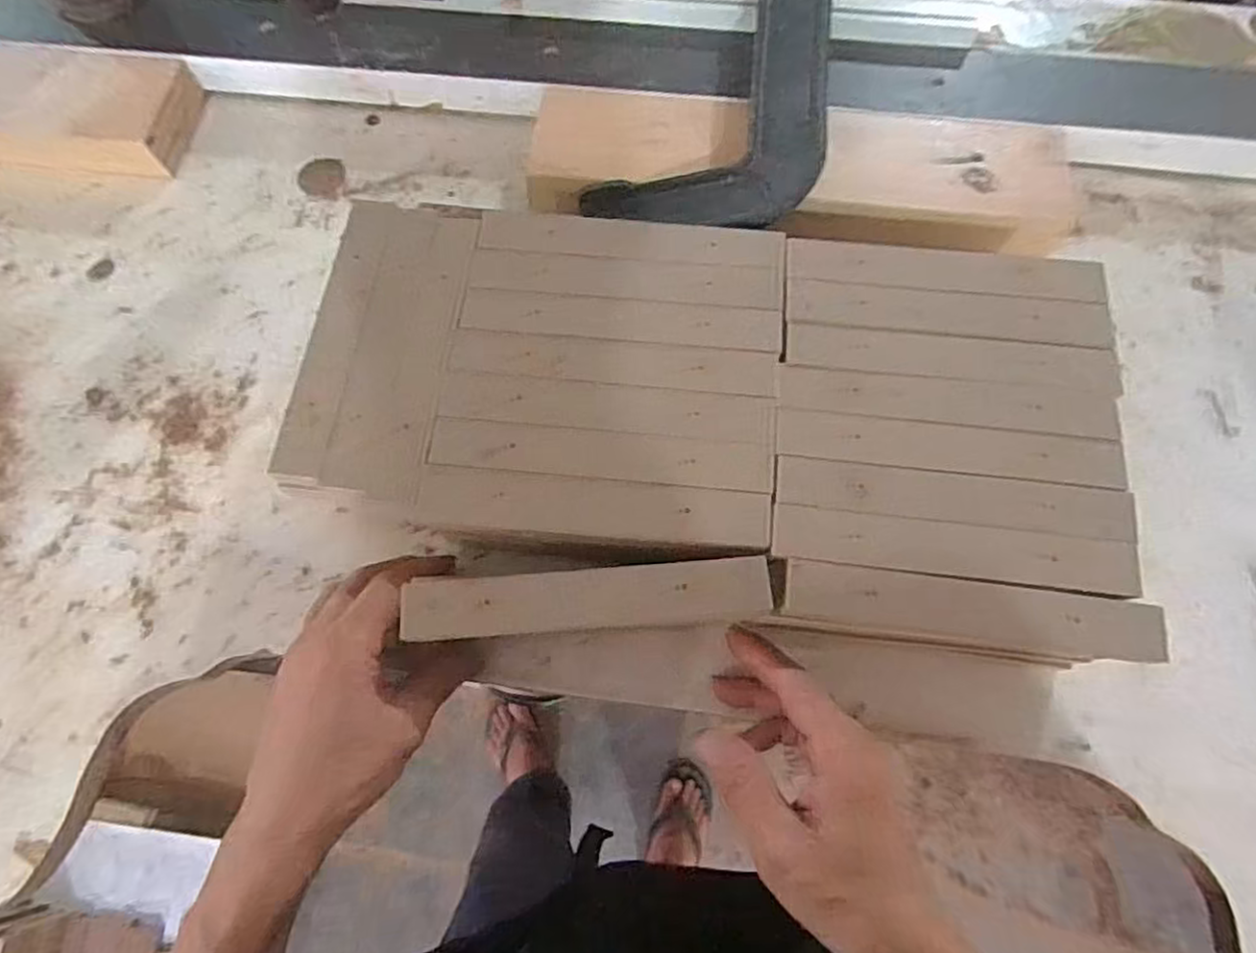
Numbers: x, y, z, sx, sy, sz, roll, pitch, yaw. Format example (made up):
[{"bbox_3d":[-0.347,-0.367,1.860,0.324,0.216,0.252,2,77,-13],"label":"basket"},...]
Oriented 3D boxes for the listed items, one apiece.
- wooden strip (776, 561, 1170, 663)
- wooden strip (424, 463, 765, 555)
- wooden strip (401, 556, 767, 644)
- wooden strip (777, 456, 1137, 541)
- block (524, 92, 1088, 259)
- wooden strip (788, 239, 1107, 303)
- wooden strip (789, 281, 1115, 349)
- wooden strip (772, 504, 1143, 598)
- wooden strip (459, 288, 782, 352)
[{"bbox_3d":[0.163,0.063,0.324,0.171,0.007,0.029,6,71,4],"label":"wooden strip"},{"bbox_3d":[-0.017,0.016,0.344,0.174,0.007,0.031,4,71,3],"label":"wooden strip"},{"bbox_3d":[-0.019,0.059,0.328,0.171,0.011,0.028,-4,69,-1],"label":"wooden strip"},{"bbox_3d":[0.161,0.010,0.340,0.170,0.006,0.026,6,71,3],"label":"wooden strip"},{"bbox_3d":[0.115,-0.212,0.471,0.358,0.031,0.099,5,71,3],"label":"block"},{"bbox_3d":[0.177,-0.117,0.384,0.172,0.009,0.030,5,71,3],"label":"wooden strip"},{"bbox_3d":[0.175,-0.089,0.372,0.170,0.006,0.030,6,71,4],"label":"wooden strip"},{"bbox_3d":[0.158,0.036,0.332,0.171,0.006,0.025,6,71,4],"label":"wooden strip"},{"bbox_3d":[-0.004,-0.087,0.377,0.173,0.004,0.027,5,71,3],"label":"wooden strip"}]

